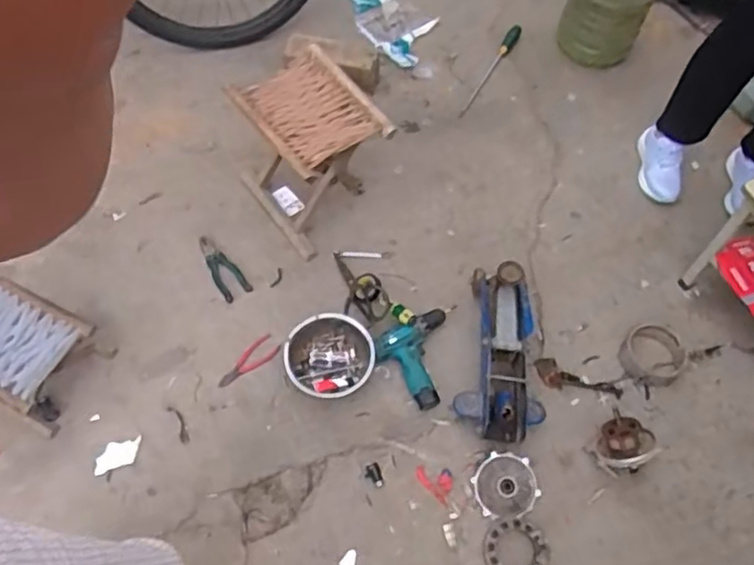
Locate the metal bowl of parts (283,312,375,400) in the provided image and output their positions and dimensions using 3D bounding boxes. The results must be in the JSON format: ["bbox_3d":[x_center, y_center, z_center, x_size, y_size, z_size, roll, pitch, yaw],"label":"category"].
[{"bbox_3d":[-0.096,0.155,1.425,0.185,0.055,0.173,4,62,-7],"label":"metal bowl of parts"}]

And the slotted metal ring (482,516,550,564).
[{"bbox_3d":[0.258,0.502,1.254,0.116,0.024,0.119,0,60,0],"label":"slotted metal ring"}]

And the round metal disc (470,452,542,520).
[{"bbox_3d":[0.251,0.397,1.315,0.118,0.016,0.118,0,60,0],"label":"round metal disc"}]

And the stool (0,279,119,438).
[{"bbox_3d":[-0.704,0.148,1.353,0.239,0.160,0.207,28,61,6],"label":"stool"}]

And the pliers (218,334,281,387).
[{"bbox_3d":[-0.278,0.169,1.440,0.148,0.015,0.058,-34,65,-18],"label":"pliers"}]

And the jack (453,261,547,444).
[{"bbox_3d":[0.272,0.138,1.408,0.177,0.131,0.391,9,60,6],"label":"jack"}]

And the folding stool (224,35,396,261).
[{"bbox_3d":[-0.152,-0.297,1.530,0.253,0.310,0.321,-33,71,-23],"label":"folding stool"}]

